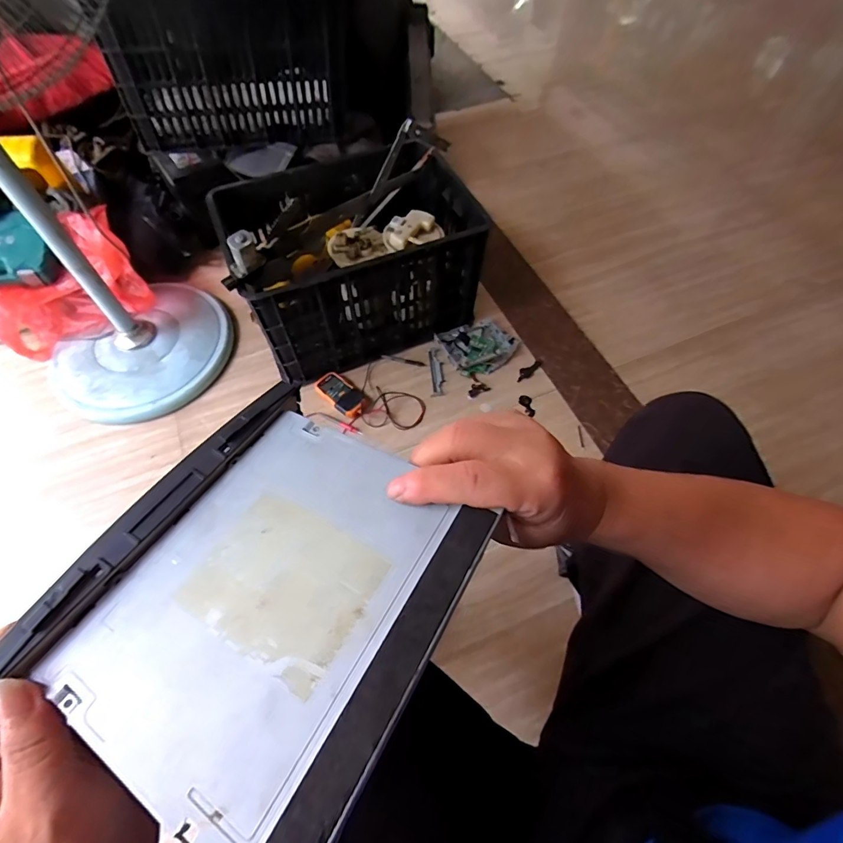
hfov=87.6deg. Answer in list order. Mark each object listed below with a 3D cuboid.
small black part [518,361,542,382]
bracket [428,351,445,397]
[{"bbox_3d":[0.251,-0.117,1.019,0.080,0.007,0.029,-29,65,-15],"label":"small black part"},{"bbox_3d":[0.036,-0.111,1.005,0.030,0.014,0.119,-1,61,-1],"label":"bracket"}]

